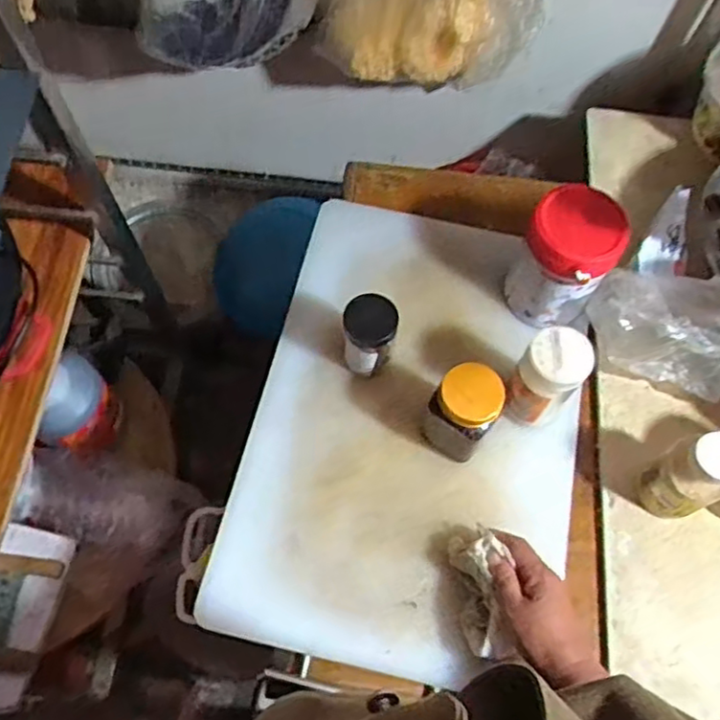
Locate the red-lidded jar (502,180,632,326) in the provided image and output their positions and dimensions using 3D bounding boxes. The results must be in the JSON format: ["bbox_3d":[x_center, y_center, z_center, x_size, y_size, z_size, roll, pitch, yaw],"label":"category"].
[{"bbox_3d":[0.223,-0.110,0.764,0.099,0.154,0.093,1,69,-2],"label":"red-lidded jar"}]

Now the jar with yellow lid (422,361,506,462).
[{"bbox_3d":[0.105,0.054,0.708,0.063,0.120,0.064,1,69,-2],"label":"jar with yellow lid"}]

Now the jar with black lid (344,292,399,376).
[{"bbox_3d":[0.011,-0.026,0.754,0.055,0.080,0.063,2,68,-1],"label":"jar with black lid"}]

